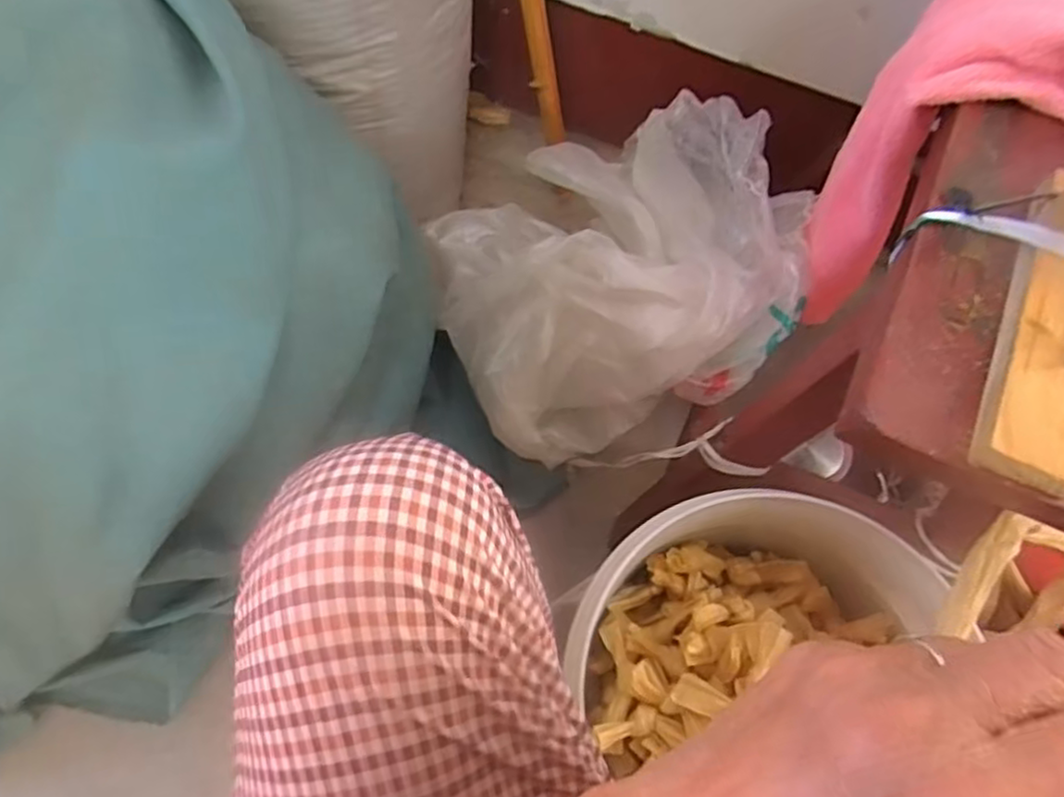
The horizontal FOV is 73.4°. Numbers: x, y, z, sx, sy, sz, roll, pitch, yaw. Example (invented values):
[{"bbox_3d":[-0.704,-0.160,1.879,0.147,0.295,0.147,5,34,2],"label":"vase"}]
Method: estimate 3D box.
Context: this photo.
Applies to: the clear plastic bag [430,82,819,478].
[{"bbox_3d":[0.077,-0.110,0.624,0.294,0.210,0.266,-22,71,-6],"label":"clear plastic bag"}]

